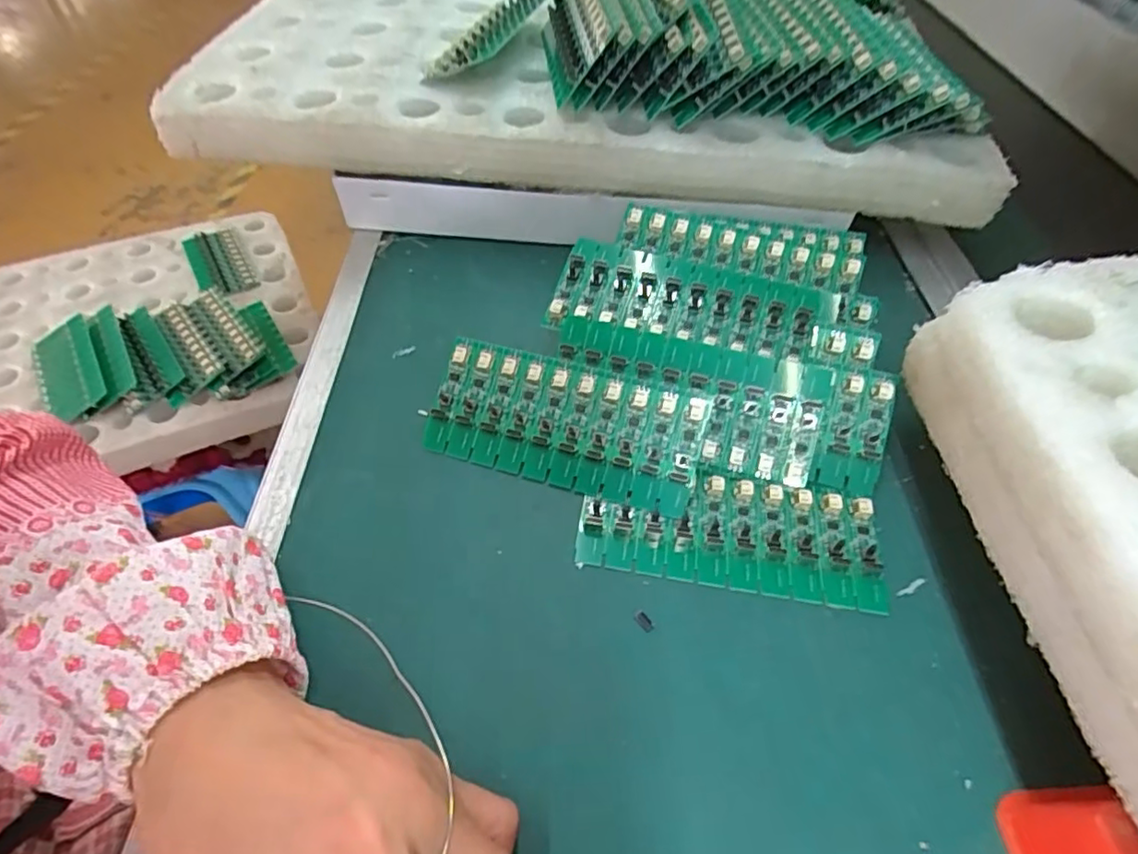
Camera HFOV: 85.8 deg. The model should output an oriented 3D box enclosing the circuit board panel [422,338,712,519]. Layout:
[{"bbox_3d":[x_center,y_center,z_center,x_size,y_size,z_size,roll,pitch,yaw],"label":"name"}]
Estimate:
[{"bbox_3d":[-0.003,-0.001,0.312,0.136,0.005,0.061,14,82,11],"label":"circuit board panel"}]

